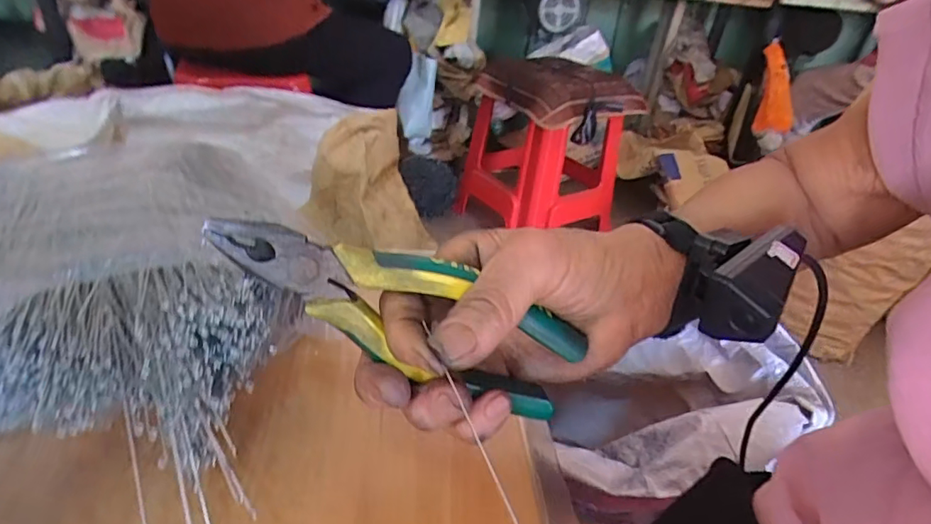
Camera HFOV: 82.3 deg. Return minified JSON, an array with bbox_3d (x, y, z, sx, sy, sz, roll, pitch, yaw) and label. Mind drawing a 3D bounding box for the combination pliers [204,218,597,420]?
[{"bbox_3d":[-0.024,0.017,0.211,0.152,0.039,0.021,30,29,-13],"label":"combination pliers"}]

